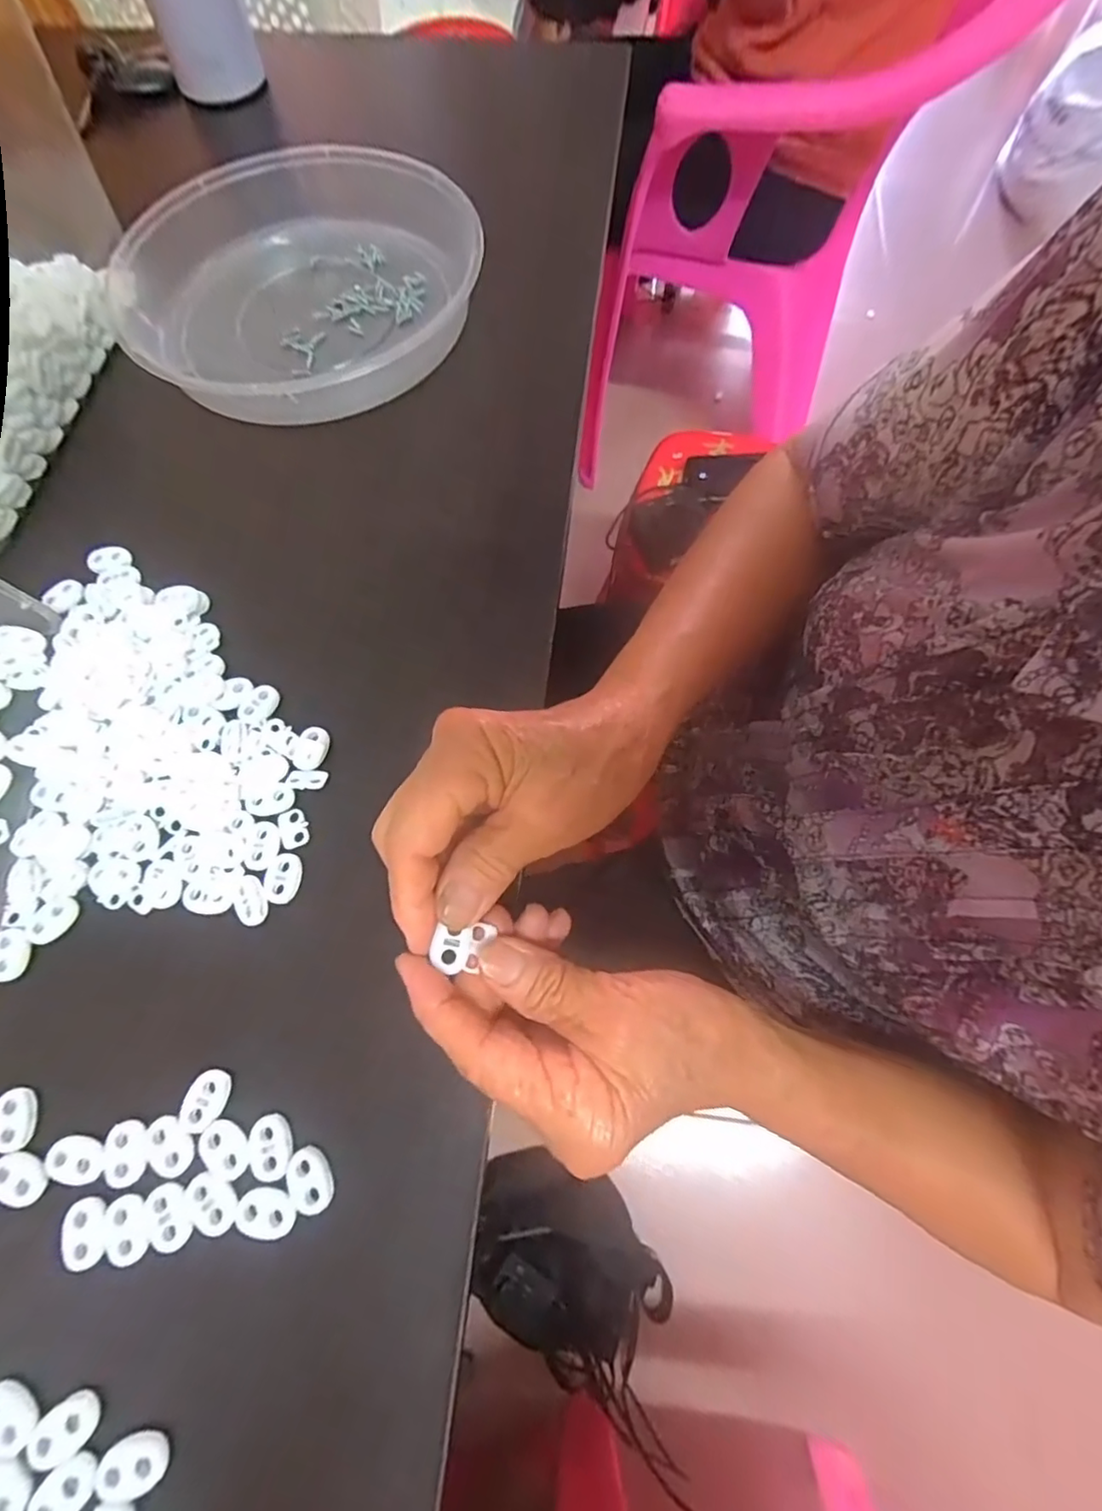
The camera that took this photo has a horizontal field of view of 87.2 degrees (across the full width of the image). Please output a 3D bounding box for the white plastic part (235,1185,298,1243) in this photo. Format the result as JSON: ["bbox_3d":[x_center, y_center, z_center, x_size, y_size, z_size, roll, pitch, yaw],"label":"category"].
[{"bbox_3d":[-0.108,0.173,0.218,0.023,0.004,0.015,10,68,3],"label":"white plastic part"}]

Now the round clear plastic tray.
[{"bbox_3d":[-0.174,-0.333,0.402,0.232,0.046,0.232,0,68,-1],"label":"round clear plastic tray"}]

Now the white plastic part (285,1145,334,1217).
[{"bbox_3d":[-0.094,0.165,0.225,0.014,0.005,0.023,-26,70,-11],"label":"white plastic part"}]

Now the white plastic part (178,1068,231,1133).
[{"bbox_3d":[-0.141,0.140,0.234,0.016,0.004,0.022,13,68,5],"label":"white plastic part"}]

